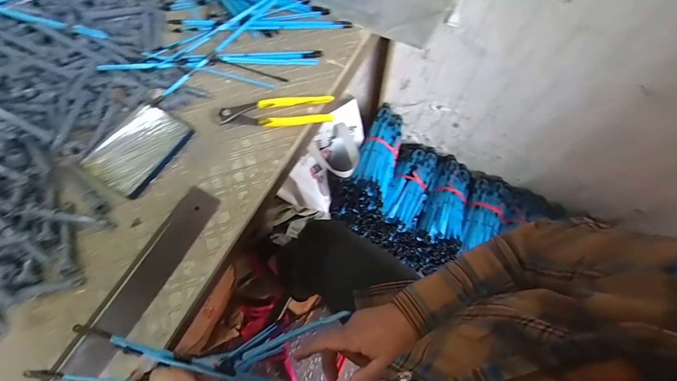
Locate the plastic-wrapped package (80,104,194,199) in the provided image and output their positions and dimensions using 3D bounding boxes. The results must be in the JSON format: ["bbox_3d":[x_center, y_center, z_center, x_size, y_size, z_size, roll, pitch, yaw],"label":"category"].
[{"bbox_3d":[-0.278,-0.062,0.440,0.106,0.014,0.123,32,69,12],"label":"plastic-wrapped package"}]

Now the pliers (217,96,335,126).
[{"bbox_3d":[-0.088,-0.111,0.460,0.160,0.017,0.044,-6,66,-4],"label":"pliers"}]

